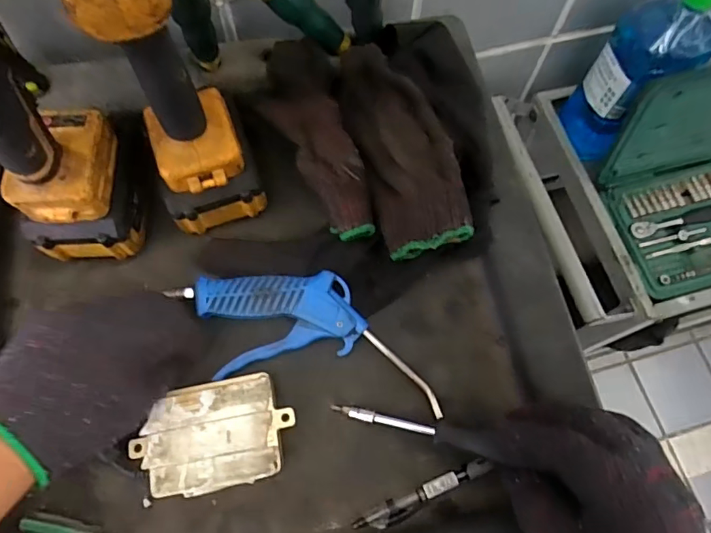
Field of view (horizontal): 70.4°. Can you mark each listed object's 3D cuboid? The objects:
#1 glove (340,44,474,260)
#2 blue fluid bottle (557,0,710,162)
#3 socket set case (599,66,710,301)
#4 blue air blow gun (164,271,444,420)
[{"bbox_3d":[0.035,-0.099,0.406,0.066,0.039,0.190,-13,69,-7],"label":"glove"},{"bbox_3d":[0.361,-0.251,0.644,0.106,0.232,0.104,-35,74,-15],"label":"blue fluid bottle"},{"bbox_3d":[0.504,-0.121,0.659,0.302,0.151,0.233,-16,70,-8],"label":"socket set case"},{"bbox_3d":[-0.036,0.051,0.391,0.204,0.019,0.089,6,68,0],"label":"blue air blow gun"}]

